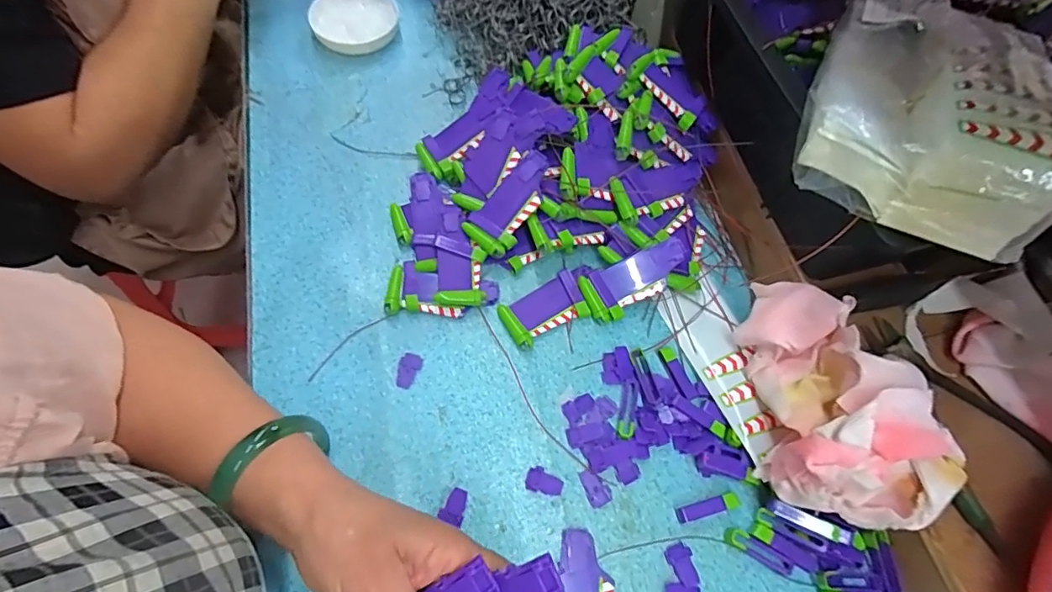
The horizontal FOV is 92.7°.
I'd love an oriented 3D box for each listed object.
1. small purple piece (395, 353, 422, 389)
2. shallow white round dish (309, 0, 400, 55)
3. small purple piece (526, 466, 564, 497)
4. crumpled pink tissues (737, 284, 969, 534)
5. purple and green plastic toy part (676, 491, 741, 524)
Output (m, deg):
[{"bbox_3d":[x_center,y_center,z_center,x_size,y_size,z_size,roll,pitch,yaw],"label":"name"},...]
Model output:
[{"bbox_3d":[-0.093,0.058,0.392,0.017,0.004,0.027,16,65,4],"label":"small purple piece"},{"bbox_3d":[-0.183,-0.297,0.538,0.087,0.018,0.091,1,65,-3],"label":"shallow white round dish"},{"bbox_3d":[0.014,0.134,0.364,0.026,0.004,0.017,15,65,3],"label":"small purple piece"},{"bbox_3d":[0.212,0.064,0.338,0.103,0.068,0.166,3,65,-2],"label":"crumpled pink tissues"},{"bbox_3d":[0.130,0.151,0.359,0.045,0.009,0.011,-13,66,-10],"label":"purple and green plastic toy part"}]

